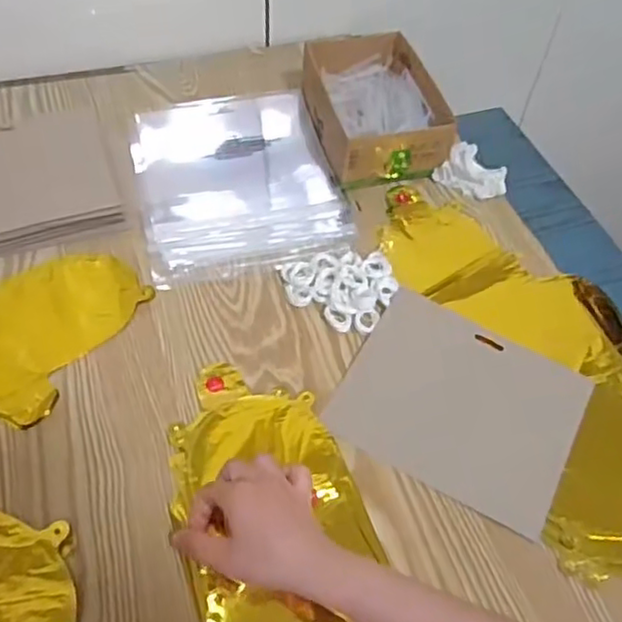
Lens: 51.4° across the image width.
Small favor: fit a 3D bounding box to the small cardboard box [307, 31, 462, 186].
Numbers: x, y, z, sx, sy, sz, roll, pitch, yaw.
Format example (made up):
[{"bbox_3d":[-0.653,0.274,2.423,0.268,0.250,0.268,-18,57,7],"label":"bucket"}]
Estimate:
[{"bbox_3d":[0.068,-0.233,0.729,0.128,0.067,0.200,-7,54,-9],"label":"small cardboard box"}]

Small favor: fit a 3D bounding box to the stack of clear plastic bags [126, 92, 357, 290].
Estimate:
[{"bbox_3d":[-0.084,-0.156,0.712,0.211,0.012,0.284,-11,55,-12],"label":"stack of clear plastic bags"}]

